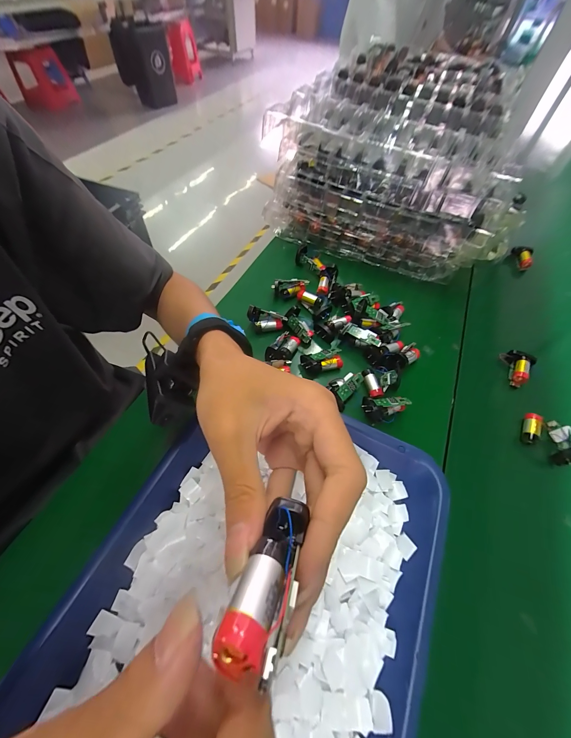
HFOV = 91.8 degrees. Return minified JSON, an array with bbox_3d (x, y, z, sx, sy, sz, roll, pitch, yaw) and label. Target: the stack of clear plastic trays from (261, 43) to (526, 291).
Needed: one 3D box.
[{"bbox_3d":[0.197,-0.400,0.510,0.324,0.165,0.477,17,59,9],"label":"stack of clear plastic trays"}]

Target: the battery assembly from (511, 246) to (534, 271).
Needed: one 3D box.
[{"bbox_3d":[0.432,-0.205,0.506,0.031,0.021,0.045,23,60,12],"label":"battery assembly"}]

